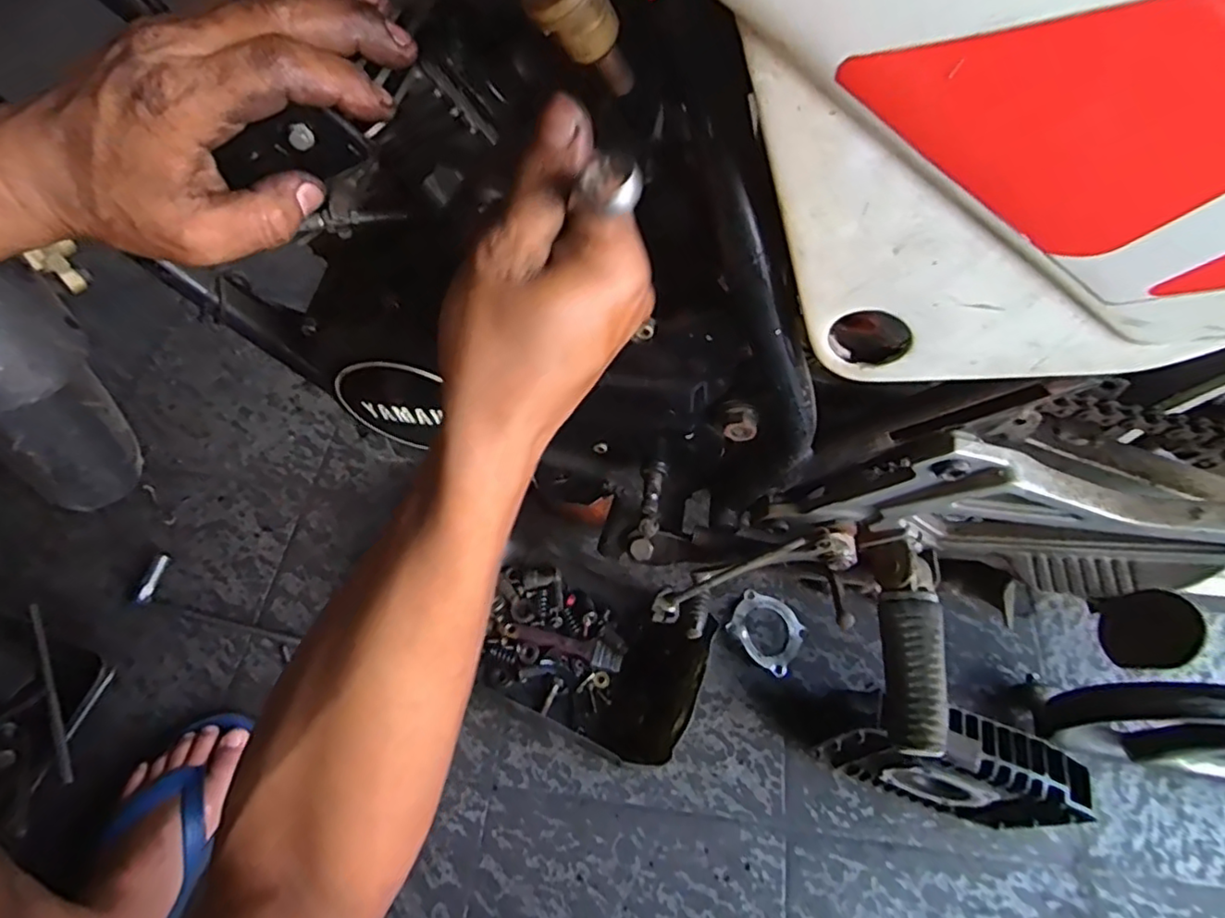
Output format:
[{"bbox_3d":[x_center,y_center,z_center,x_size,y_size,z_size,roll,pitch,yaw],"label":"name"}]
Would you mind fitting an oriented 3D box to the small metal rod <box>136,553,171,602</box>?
[{"bbox_3d":[-0.524,0.136,0.710,0.016,0.010,0.058,6,61,1],"label":"small metal rod"}]

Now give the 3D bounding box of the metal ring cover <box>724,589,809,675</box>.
[{"bbox_3d":[0.176,0.192,0.704,0.080,0.011,0.077,35,66,16],"label":"metal ring cover"}]

